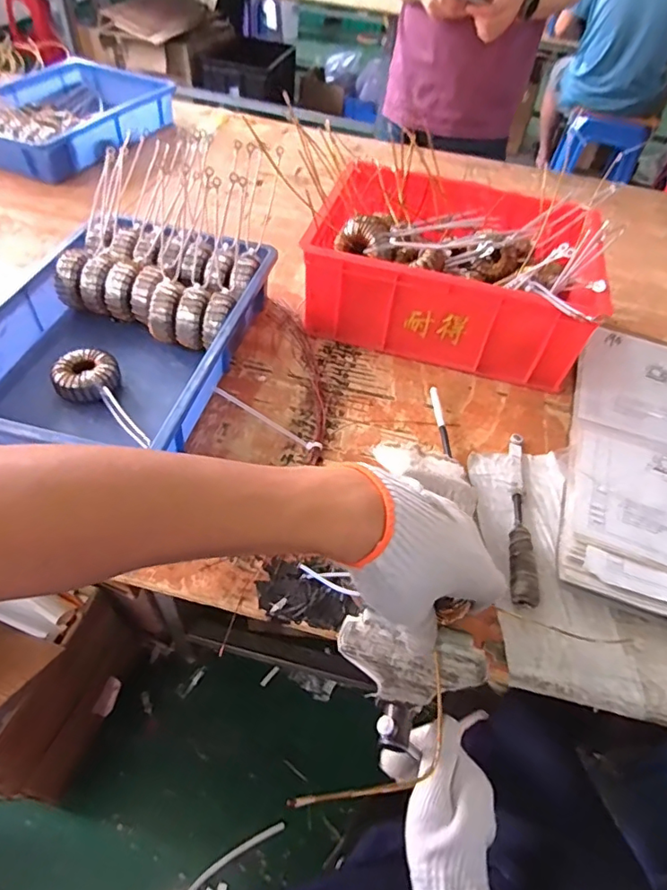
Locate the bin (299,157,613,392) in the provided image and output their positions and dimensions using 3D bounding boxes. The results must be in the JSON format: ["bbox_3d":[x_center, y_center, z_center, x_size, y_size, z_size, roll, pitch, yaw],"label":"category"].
[{"bbox_3d":[0.179,-0.265,0.808,0.392,0.149,0.277,16,51,7],"label":"bin"}]

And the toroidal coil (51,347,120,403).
[{"bbox_3d":[-0.309,-0.084,0.677,0.071,0.042,0.072,3,51,-3],"label":"toroidal coil"}]

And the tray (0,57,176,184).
[{"bbox_3d":[-0.569,-0.723,1.158,0.303,0.092,0.469,21,50,11],"label":"tray"}]

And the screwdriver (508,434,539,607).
[{"bbox_3d":[0.211,0.073,0.609,0.024,0.027,0.237,11,51,4],"label":"screwdriver"}]

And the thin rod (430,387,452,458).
[{"bbox_3d":[0.141,-0.031,0.703,0.011,0.014,0.125,0,51,-6],"label":"thin rod"}]

